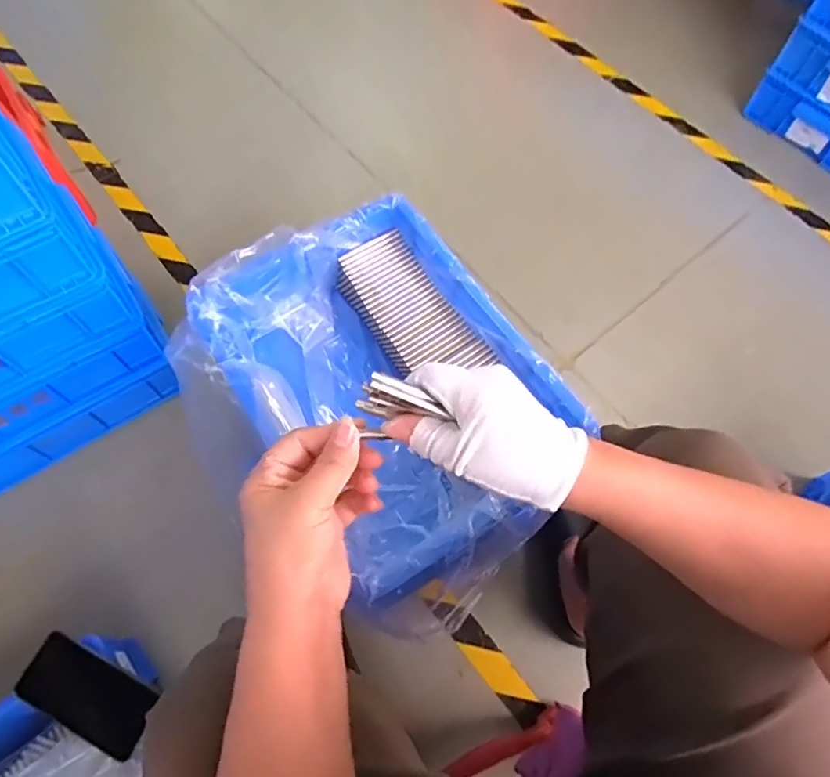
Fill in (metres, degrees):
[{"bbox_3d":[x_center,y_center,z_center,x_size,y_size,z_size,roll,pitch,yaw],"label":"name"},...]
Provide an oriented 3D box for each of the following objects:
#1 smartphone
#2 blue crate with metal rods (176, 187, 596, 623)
[{"bbox_3d":[-0.379,0.355,0.642,0.152,0.008,0.078,29,72,3],"label":"smartphone"},{"bbox_3d":[-0.042,-0.008,0.668,0.319,0.130,0.415,-31,70,-15],"label":"blue crate with metal rods"}]

